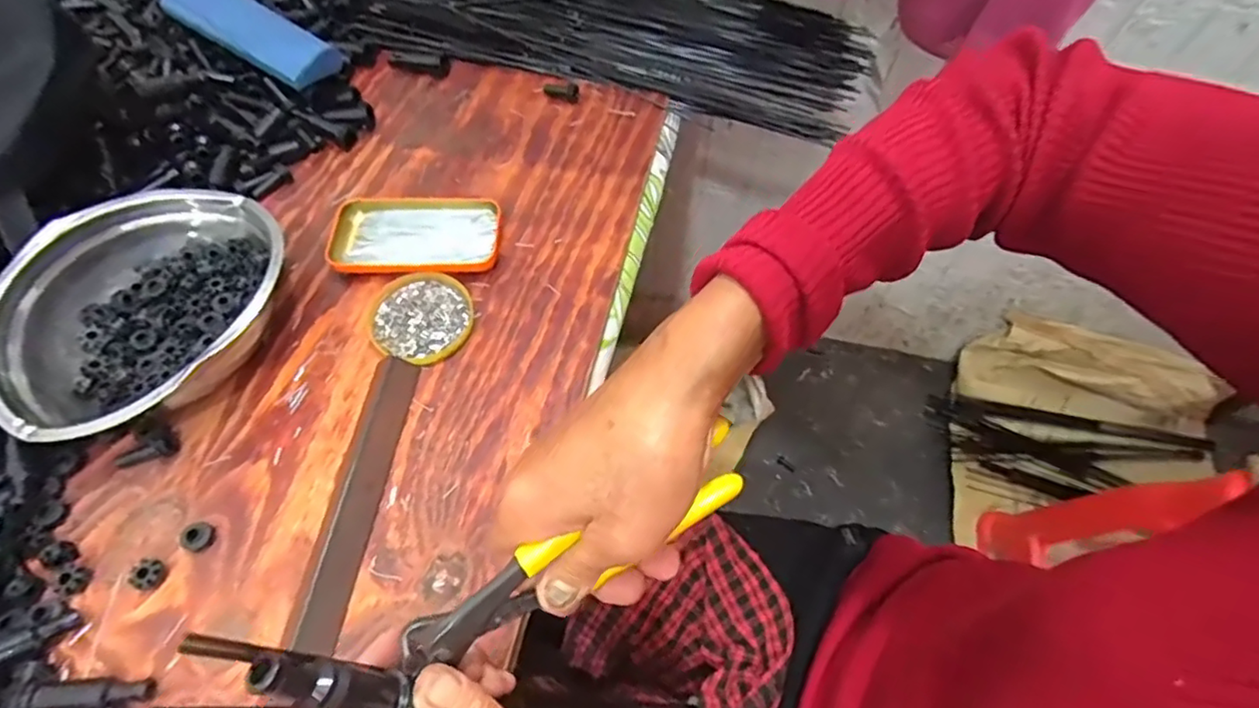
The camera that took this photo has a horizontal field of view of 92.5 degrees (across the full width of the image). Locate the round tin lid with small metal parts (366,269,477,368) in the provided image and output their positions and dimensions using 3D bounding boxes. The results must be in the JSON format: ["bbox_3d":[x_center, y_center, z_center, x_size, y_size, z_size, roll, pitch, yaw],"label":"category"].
[{"bbox_3d":[-0.172,-0.031,0.497,0.083,0.012,0.078,0,61,0],"label":"round tin lid with small metal parts"}]

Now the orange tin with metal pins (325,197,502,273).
[{"bbox_3d":[-0.190,-0.103,0.533,0.146,0.018,0.079,-1,61,-1],"label":"orange tin with metal pins"}]

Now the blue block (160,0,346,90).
[{"bbox_3d":[-0.381,-0.324,0.597,0.176,0.025,0.068,29,62,4],"label":"blue block"}]

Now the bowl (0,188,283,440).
[{"bbox_3d":[-0.374,-0.049,0.472,0.197,0.065,0.183,0,61,0],"label":"bowl"}]

